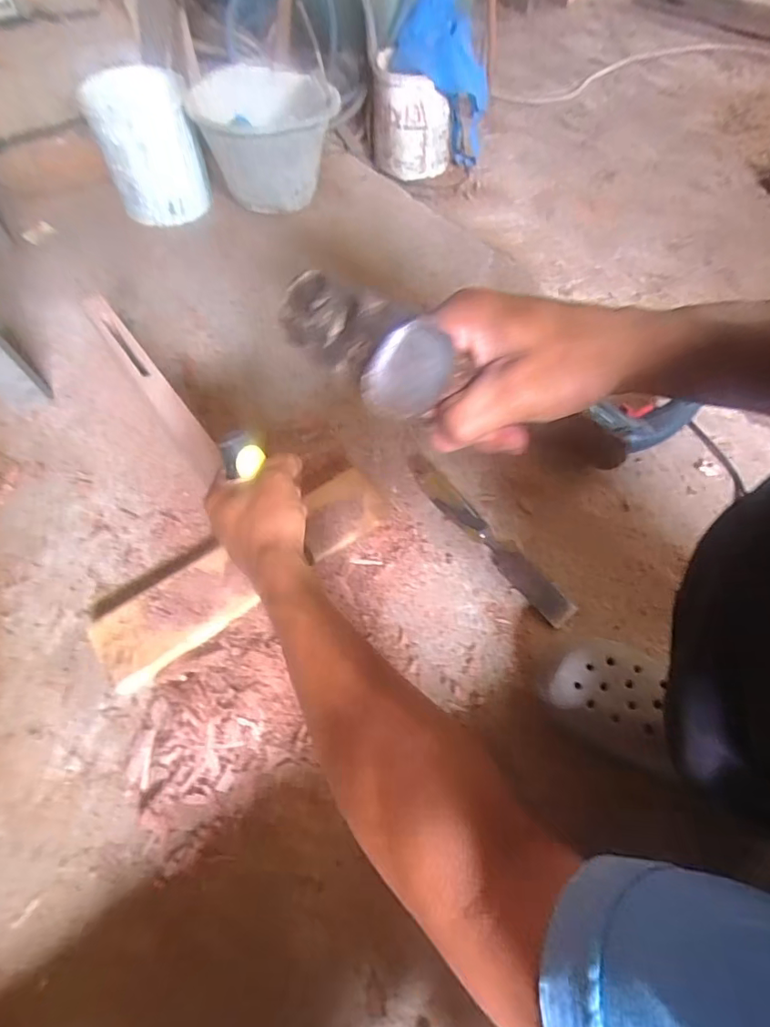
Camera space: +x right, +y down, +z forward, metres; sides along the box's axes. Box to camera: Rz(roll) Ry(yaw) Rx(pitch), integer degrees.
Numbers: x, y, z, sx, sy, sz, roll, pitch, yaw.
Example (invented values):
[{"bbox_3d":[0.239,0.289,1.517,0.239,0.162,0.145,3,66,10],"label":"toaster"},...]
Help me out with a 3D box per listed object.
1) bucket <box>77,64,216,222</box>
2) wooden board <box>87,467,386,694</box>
[{"bbox_3d":[-0.441,-0.691,0.964,0.179,0.192,0.161,-23,62,-13],"label":"bucket"},{"bbox_3d":[-0.161,0.065,0.605,0.356,0.027,0.087,-33,65,-16],"label":"wooden board"}]

